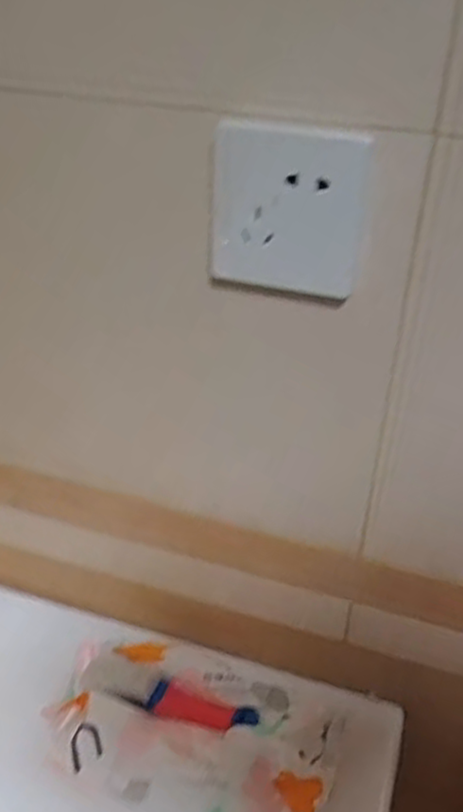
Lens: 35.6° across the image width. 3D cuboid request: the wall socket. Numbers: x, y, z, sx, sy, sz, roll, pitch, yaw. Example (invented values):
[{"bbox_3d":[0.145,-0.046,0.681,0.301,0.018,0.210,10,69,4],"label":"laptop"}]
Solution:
[{"bbox_3d":[0.031,-0.108,0.404,0.085,0.092,0.005,12,36,13],"label":"wall socket"}]

